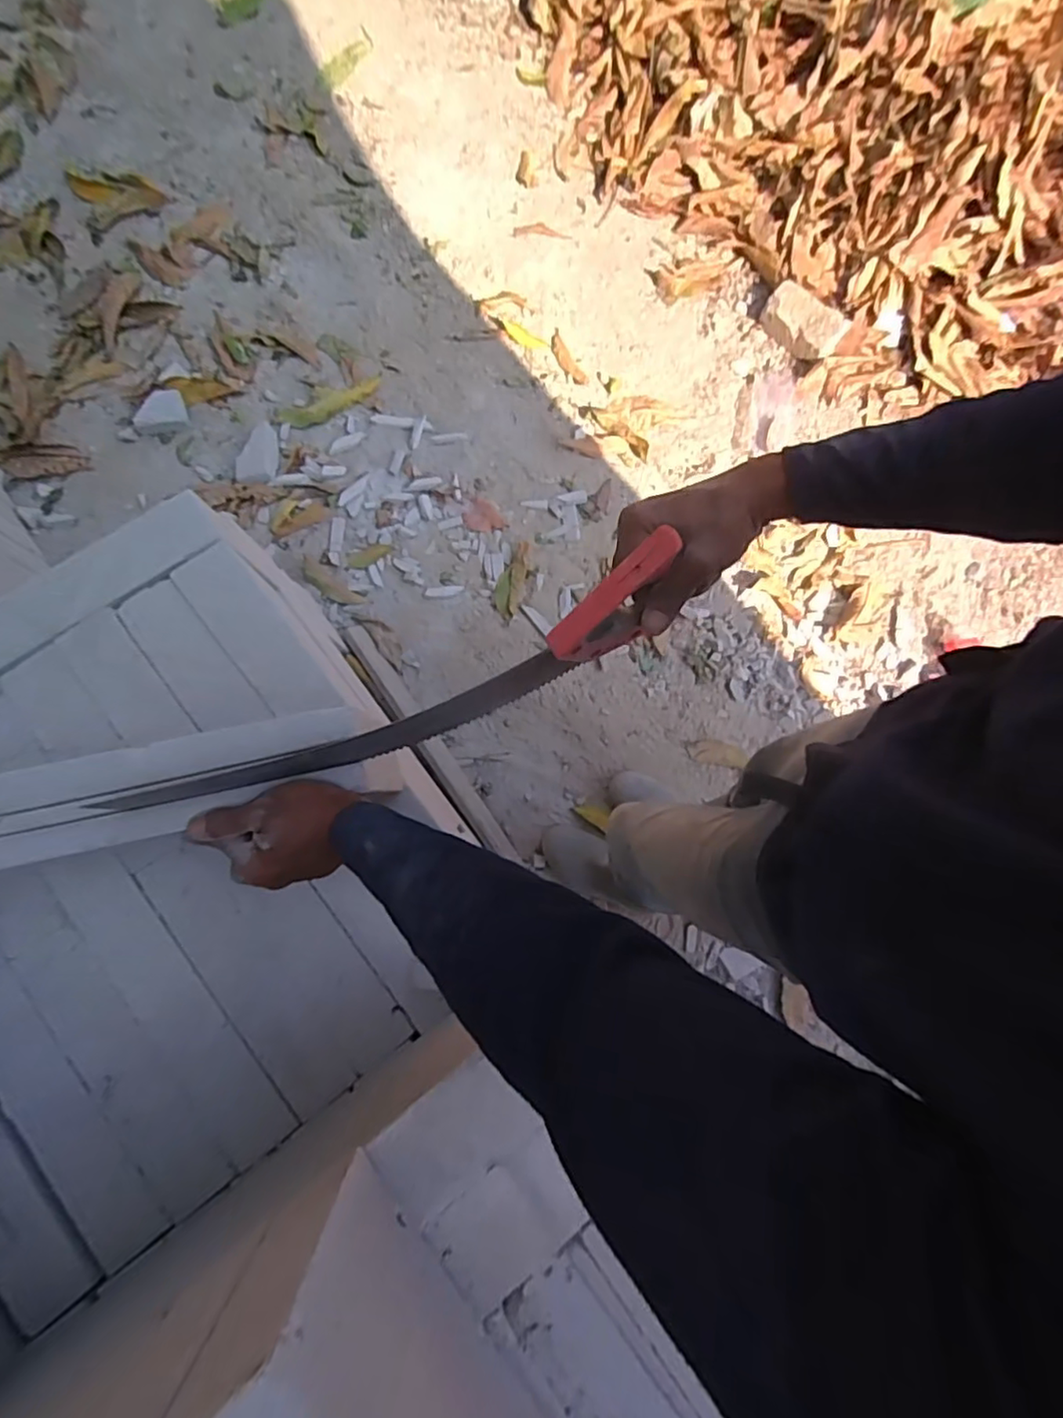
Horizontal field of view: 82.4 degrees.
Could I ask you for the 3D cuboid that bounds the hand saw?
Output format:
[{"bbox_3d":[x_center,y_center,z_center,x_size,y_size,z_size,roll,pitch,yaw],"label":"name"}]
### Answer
[{"bbox_3d":[-0.110,0.005,0.481,0.484,0.082,0.052,-23,80,9],"label":"hand saw"}]

